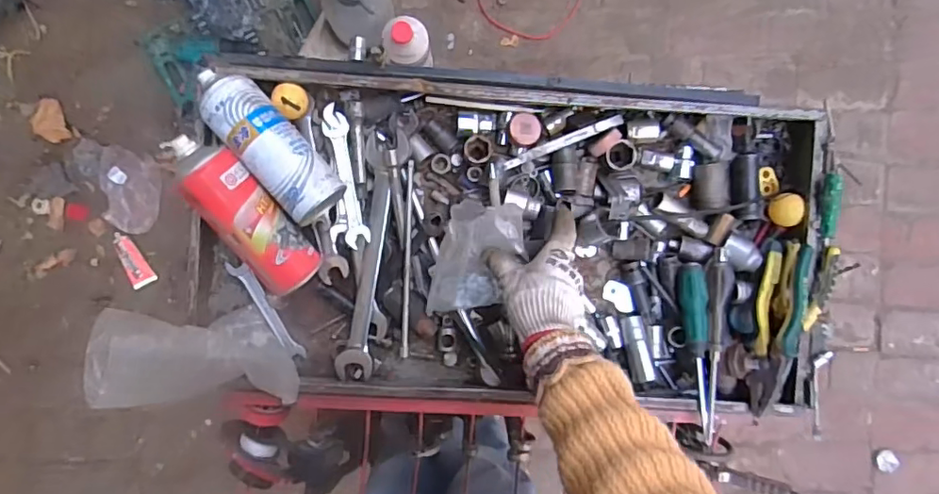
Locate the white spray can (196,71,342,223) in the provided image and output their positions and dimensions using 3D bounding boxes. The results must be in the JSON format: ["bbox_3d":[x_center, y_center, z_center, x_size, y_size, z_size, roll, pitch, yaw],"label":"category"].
[{"bbox_3d":[-0.212,-0.109,0.574,0.066,0.055,0.184,-42,91,0],"label":"white spray can"}]

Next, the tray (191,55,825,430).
[{"bbox_3d":[0.044,-0.005,0.617,0.669,0.110,0.355,6,90,-1],"label":"tray"}]

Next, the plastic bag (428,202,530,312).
[{"bbox_3d":[0.011,0.017,0.597,0.085,0.022,0.134,11,114,-9],"label":"plastic bag"}]

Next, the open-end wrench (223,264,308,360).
[{"bbox_3d":[-0.233,0.074,0.644,0.020,0.006,0.133,-36,102,-13],"label":"open-end wrench"}]

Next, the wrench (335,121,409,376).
[{"bbox_3d":[-0.110,0.010,0.626,0.045,0.022,0.280,9,90,-1],"label":"wrench"}]

